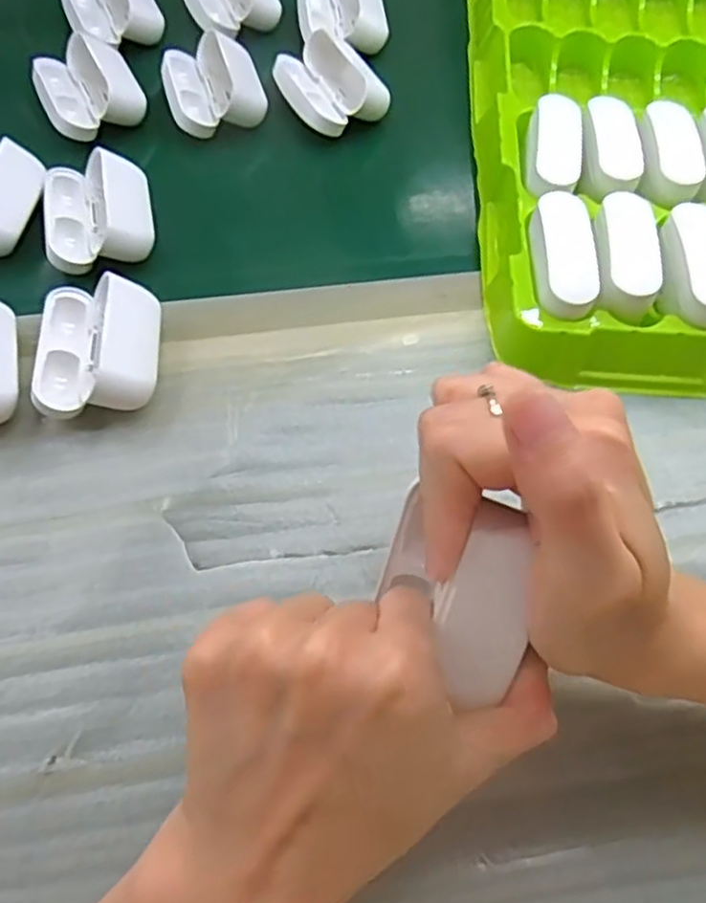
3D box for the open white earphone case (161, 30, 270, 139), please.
[{"bbox_3d":[-0.082,-0.213,0.401,0.053,0.027,0.060,-20,66,-11],"label":"open white earphone case"}]

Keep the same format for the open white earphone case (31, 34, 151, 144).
[{"bbox_3d":[-0.152,-0.210,0.397,0.053,0.026,0.065,-25,67,-13],"label":"open white earphone case"}]

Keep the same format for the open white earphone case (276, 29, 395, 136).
[{"bbox_3d":[-0.015,-0.215,0.404,0.051,0.025,0.063,-31,69,-16],"label":"open white earphone case"}]

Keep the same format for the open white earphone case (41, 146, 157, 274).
[{"bbox_3d":[-0.132,-0.124,0.357,0.053,0.030,0.066,-13,65,-8],"label":"open white earphone case"}]

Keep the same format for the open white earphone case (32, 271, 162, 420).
[{"bbox_3d":[-0.113,-0.048,0.308,0.051,0.027,0.065,-4,64,-4],"label":"open white earphone case"}]

